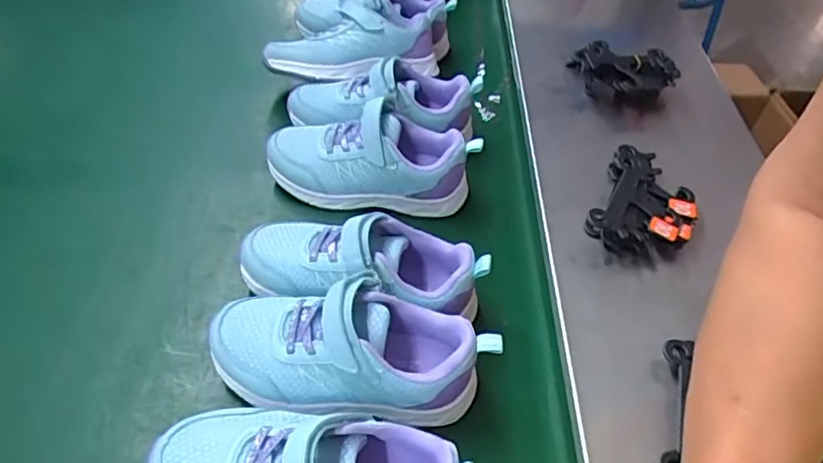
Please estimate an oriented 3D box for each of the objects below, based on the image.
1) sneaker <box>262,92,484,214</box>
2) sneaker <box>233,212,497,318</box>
[{"bbox_3d":[-0.038,-0.066,0.535,0.192,0.074,0.076,3,48,-1],"label":"sneaker"},{"bbox_3d":[-0.038,0.029,0.435,0.194,0.067,0.081,8,47,7],"label":"sneaker"}]

